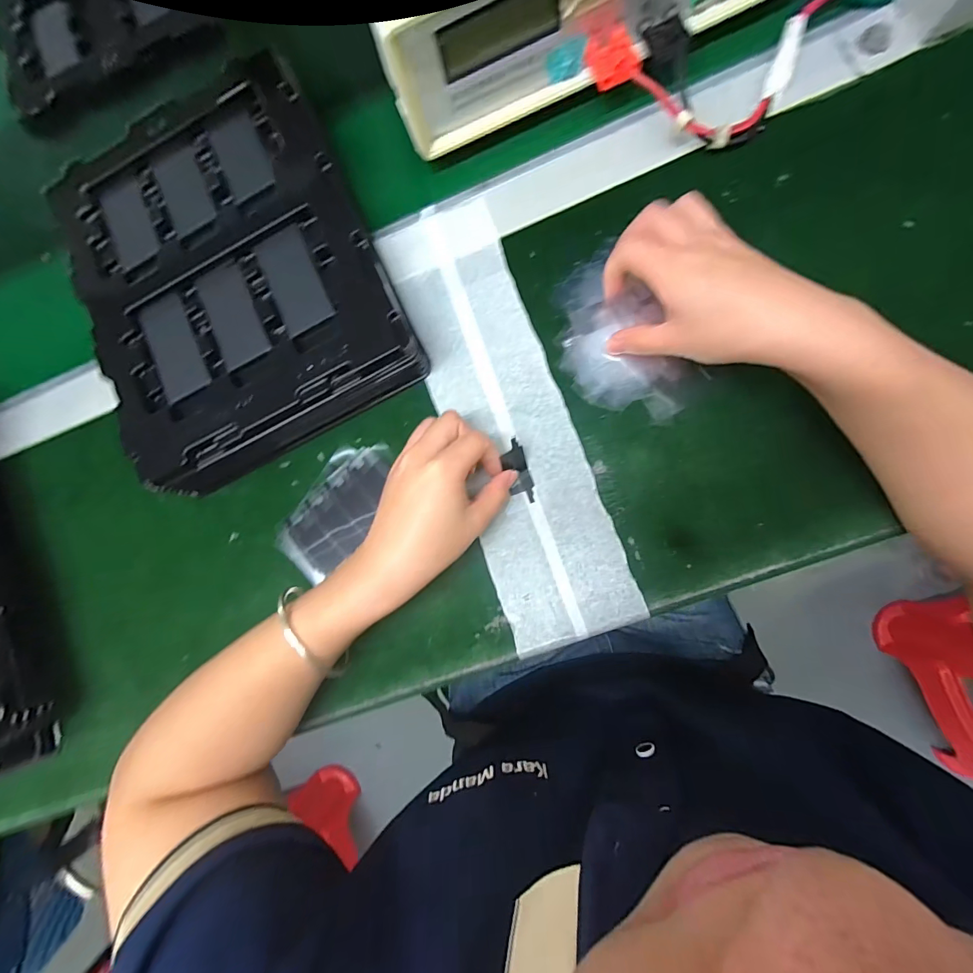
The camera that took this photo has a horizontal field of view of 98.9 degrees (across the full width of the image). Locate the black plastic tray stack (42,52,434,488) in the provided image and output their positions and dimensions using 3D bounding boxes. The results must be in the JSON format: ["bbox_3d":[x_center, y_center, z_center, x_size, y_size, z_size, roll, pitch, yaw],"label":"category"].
[{"bbox_3d":[-0.192,-0.151,0.320,0.216,0.052,0.282,-26,82,5],"label":"black plastic tray stack"}]

